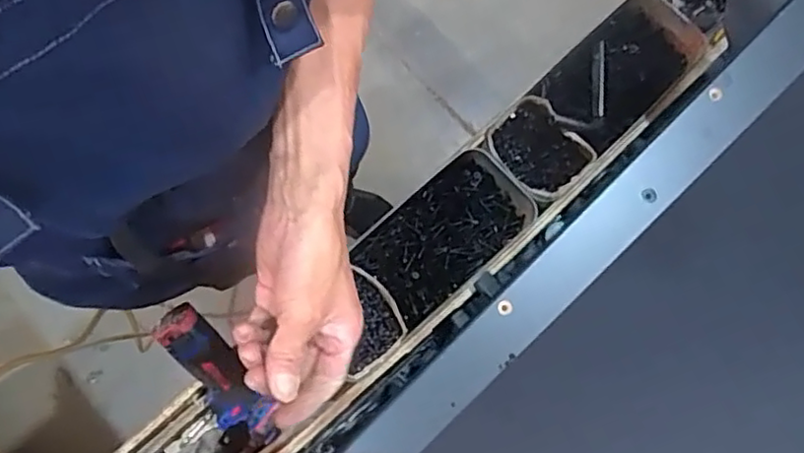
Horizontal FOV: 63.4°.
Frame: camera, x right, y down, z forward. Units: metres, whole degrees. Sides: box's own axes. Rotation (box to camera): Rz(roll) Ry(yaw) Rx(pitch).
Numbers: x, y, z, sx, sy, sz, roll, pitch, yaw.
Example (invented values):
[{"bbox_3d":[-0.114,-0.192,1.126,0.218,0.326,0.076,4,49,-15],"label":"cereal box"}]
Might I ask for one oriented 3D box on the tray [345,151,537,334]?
[{"bbox_3d":[0.052,0.012,0.819,0.214,0.045,0.124,-42,83,-8],"label":"tray"}]

